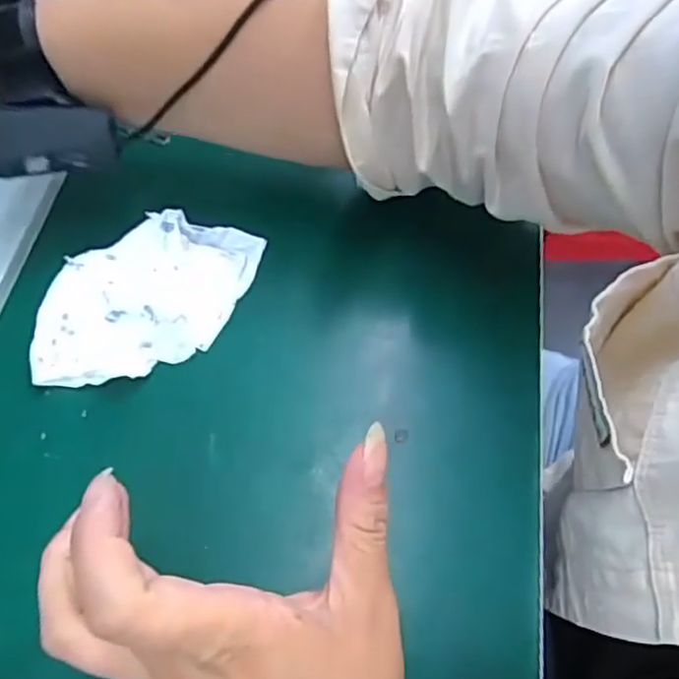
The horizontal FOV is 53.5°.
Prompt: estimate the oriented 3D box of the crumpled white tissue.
[{"bbox_3d":[-0.103,-0.026,0.364,0.130,0.020,0.077,-25,63,-15],"label":"crumpled white tissue"}]

